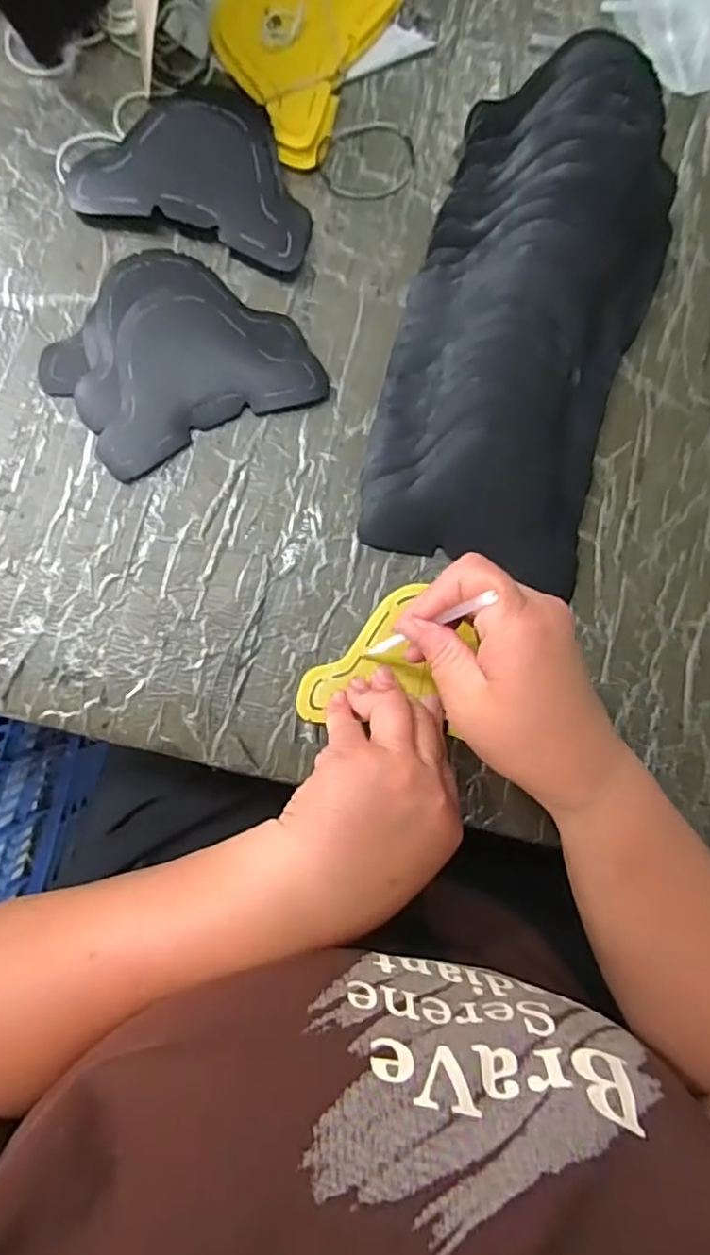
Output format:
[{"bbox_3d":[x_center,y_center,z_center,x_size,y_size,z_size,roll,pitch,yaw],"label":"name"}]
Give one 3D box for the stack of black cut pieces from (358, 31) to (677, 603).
[{"bbox_3d":[0.109,-0.193,0.376,0.148,0.045,0.328,16,83,-6],"label":"stack of black cut pieces"}]

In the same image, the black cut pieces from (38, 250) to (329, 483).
[{"bbox_3d":[-0.104,-0.163,0.363,0.140,0.009,0.113,-27,89,-9],"label":"black cut pieces"}]

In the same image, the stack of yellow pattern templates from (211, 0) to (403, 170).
[{"bbox_3d":[-0.041,-0.364,0.387,0.094,0.011,0.137,24,82,-5],"label":"stack of yellow pattern templates"}]

